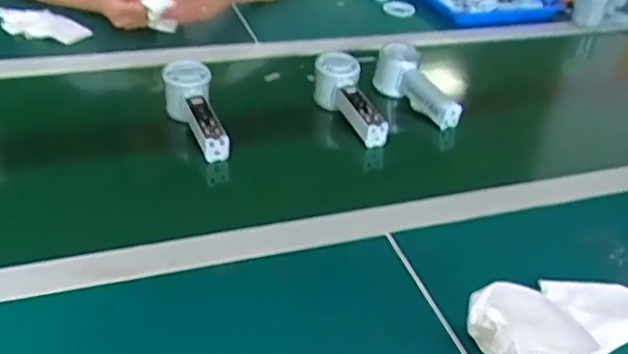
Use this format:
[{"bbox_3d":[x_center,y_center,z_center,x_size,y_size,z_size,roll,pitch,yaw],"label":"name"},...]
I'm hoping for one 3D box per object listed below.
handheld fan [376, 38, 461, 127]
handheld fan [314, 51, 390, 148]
[{"bbox_3d":[0.138,-0.121,0.828,0.049,0.059,0.162,-10,37,-21],"label":"handheld fan"},{"bbox_3d":[0.050,-0.093,0.791,0.052,0.063,0.158,-13,53,-24],"label":"handheld fan"}]

